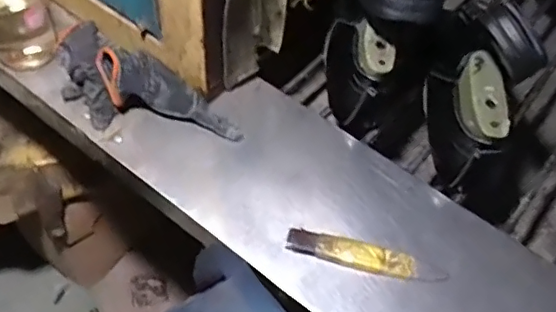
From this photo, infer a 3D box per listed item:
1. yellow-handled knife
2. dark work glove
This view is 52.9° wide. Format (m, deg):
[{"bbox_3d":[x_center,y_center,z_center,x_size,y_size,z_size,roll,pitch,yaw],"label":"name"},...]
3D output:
[{"bbox_3d":[0.075,0.101,0.578,0.132,0.017,0.028,13,55,5],"label":"yellow-handled knife"},{"bbox_3d":[-0.174,-0.076,0.668,0.258,0.056,0.103,33,59,18],"label":"dark work glove"}]

